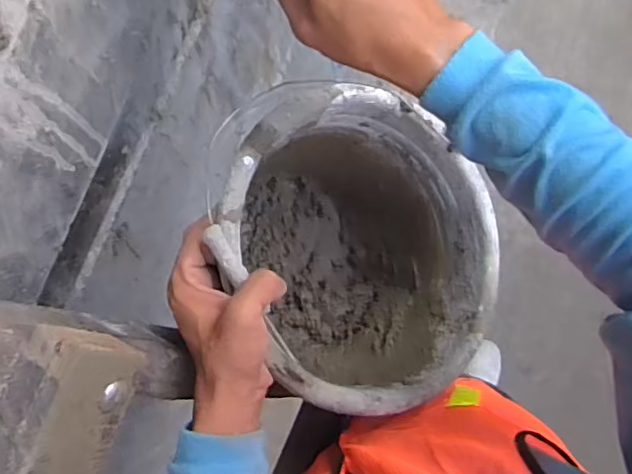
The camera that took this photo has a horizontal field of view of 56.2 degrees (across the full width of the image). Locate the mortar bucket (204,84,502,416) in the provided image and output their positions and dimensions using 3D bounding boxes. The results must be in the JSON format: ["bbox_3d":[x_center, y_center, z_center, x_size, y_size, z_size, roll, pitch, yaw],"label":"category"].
[{"bbox_3d":[-0.005,0.027,0.606,0.294,0.270,0.281,12,70,-36],"label":"mortar bucket"}]

